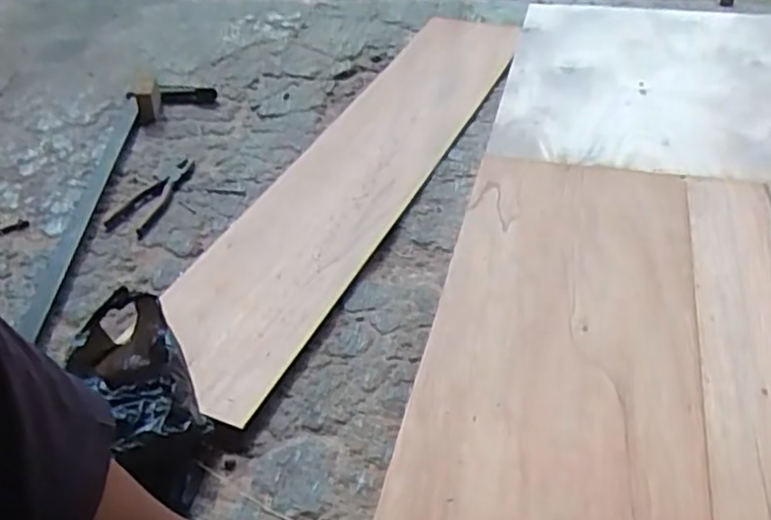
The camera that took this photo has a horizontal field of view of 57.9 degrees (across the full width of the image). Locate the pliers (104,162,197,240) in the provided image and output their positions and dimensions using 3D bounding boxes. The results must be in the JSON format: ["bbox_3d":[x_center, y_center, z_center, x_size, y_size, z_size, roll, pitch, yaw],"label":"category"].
[{"bbox_3d":[-0.365,-0.100,1.096,0.073,0.011,0.187,9,44,16],"label":"pliers"}]

